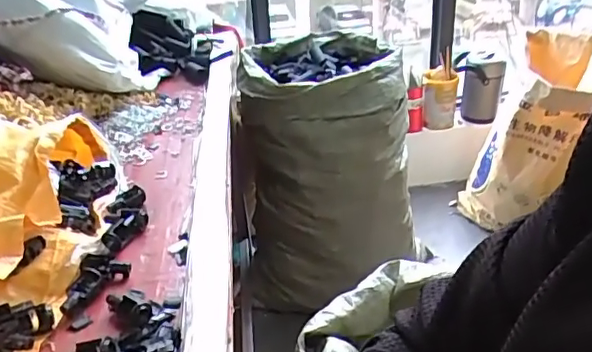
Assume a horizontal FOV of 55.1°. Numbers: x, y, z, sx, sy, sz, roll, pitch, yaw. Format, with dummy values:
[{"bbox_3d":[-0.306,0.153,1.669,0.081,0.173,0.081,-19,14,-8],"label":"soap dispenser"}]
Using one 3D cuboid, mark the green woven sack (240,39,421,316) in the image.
[{"bbox_3d":[0.079,0.012,1.427,0.404,0.638,0.327,-4,28,-1],"label":"green woven sack"}]

